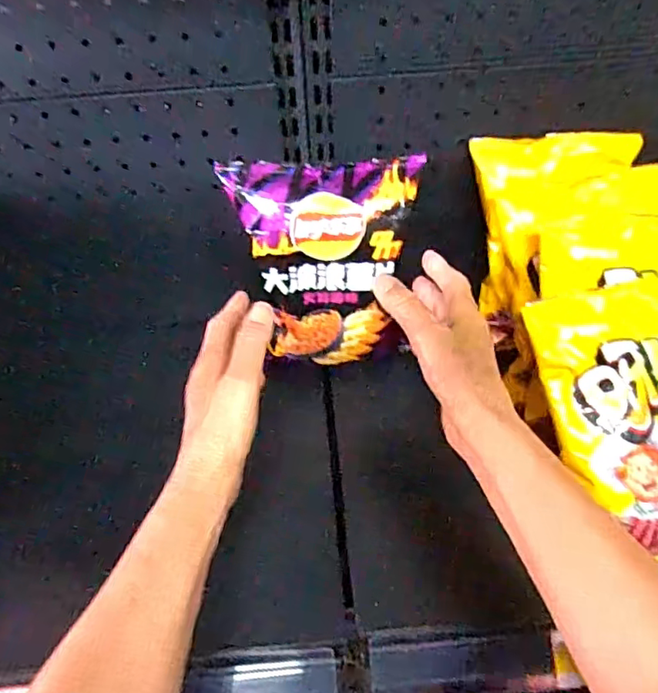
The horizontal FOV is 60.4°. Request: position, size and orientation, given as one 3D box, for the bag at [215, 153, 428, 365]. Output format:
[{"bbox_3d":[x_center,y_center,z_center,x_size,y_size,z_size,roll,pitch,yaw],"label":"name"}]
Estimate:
[{"bbox_3d":[0.002,-0.073,0.507,0.153,0.172,0.061,-6,43,-2],"label":"bag"}]

